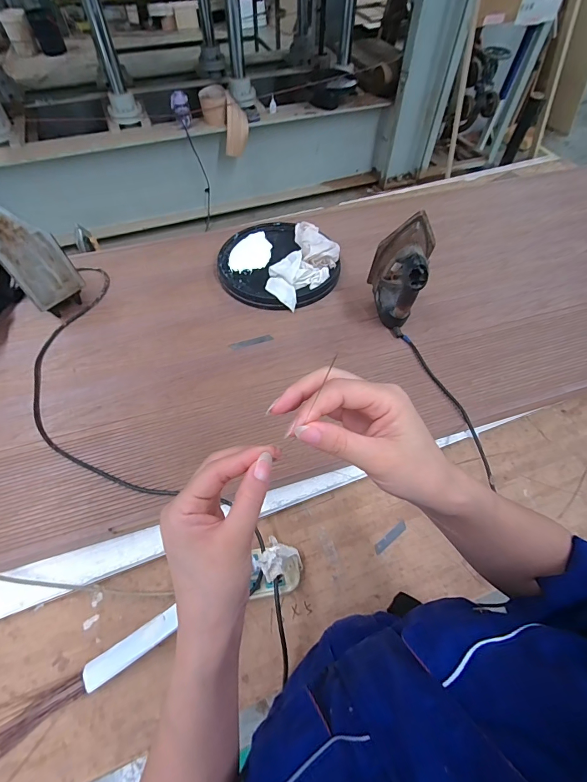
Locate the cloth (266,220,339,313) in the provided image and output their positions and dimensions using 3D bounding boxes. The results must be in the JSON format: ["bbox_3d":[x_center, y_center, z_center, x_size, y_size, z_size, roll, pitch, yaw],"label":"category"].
[{"bbox_3d":[0.032,-0.339,0.945,0.151,0.063,0.299,17,59,11],"label":"cloth"}]

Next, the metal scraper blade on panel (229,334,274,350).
[{"bbox_3d":[-0.097,-0.115,0.847,0.100,0.006,0.014,-17,59,-10],"label":"metal scraper blade on panel"}]

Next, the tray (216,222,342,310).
[{"bbox_3d":[-0.043,-0.343,0.976,0.330,0.034,0.314,0,57,0],"label":"tray"}]

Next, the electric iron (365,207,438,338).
[{"bbox_3d":[0.223,-0.240,0.784,0.111,0.230,0.119,11,58,8],"label":"electric iron"}]

